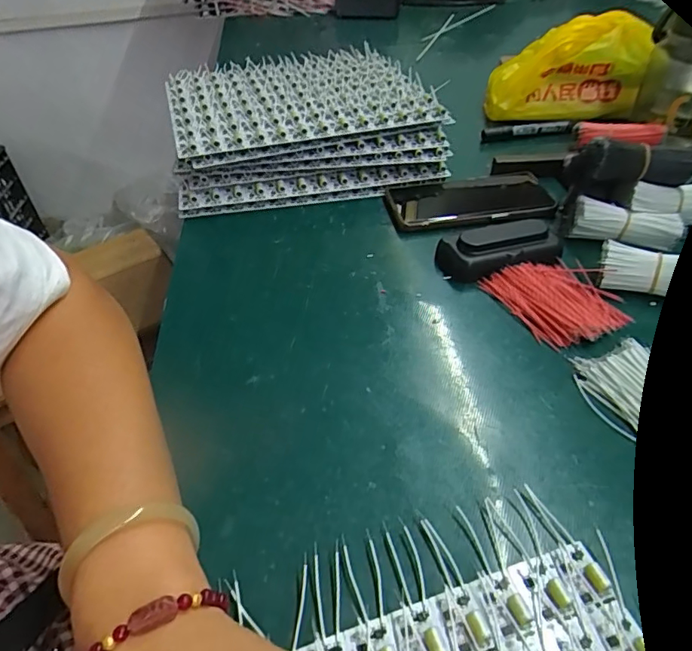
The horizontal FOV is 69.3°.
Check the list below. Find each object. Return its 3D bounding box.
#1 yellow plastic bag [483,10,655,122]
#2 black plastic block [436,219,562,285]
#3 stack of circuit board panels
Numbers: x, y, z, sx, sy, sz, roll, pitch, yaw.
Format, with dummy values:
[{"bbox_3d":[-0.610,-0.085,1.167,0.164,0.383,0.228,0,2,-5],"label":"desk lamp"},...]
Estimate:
[{"bbox_3d":[0.270,-0.309,0.619,0.174,0.116,0.095,9,45,11],"label":"yellow plastic bag"},{"bbox_3d":[0.137,-0.068,0.441,0.105,0.030,0.040,-9,45,-7],"label":"black plastic block"},{"bbox_3d":[-0.057,-0.254,0.622,0.299,0.069,0.302,-10,45,-9],"label":"stack of circuit board panels"}]

